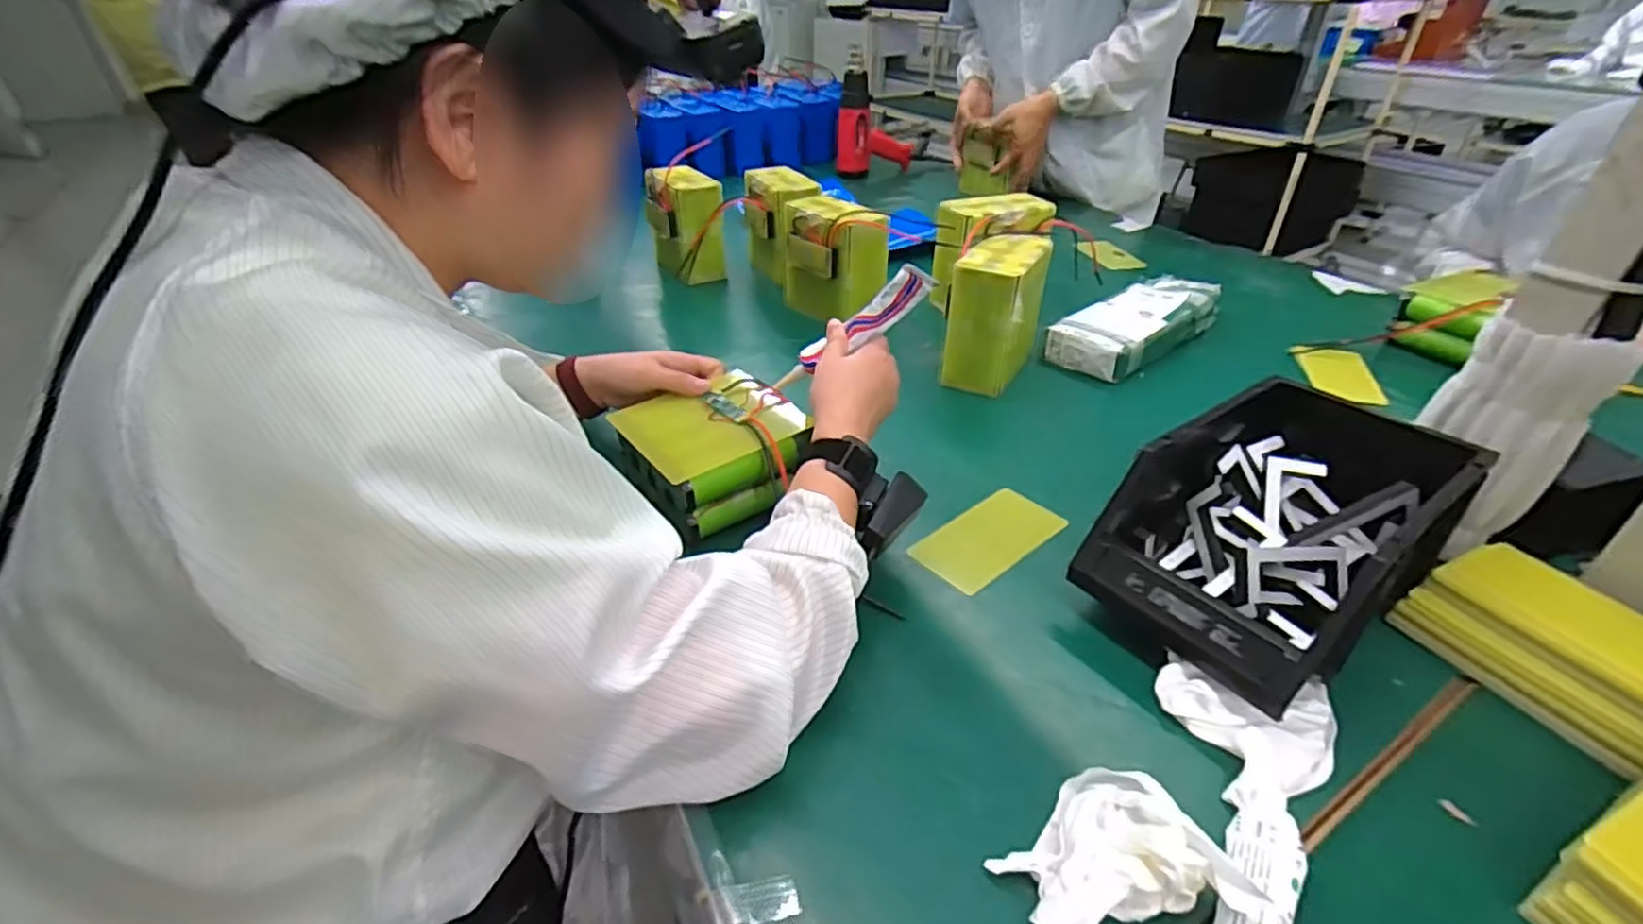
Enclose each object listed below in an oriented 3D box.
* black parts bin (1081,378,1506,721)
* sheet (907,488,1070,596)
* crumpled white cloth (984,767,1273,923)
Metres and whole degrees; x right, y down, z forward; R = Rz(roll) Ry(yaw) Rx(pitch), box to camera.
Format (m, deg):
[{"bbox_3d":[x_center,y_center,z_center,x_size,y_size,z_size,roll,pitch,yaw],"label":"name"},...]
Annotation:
[{"bbox_3d":[0.334,0.046,0.529,0.277,0.123,0.182,-21,41,-27],"label":"black parts bin"},{"bbox_3d":[0.144,0.066,0.603,0.133,0.006,0.069,-29,47,-30],"label":"sheet"},{"bbox_3d":[0.150,0.208,0.355,0.088,0.048,0.095,-21,41,-28],"label":"crumpled white cloth"}]

